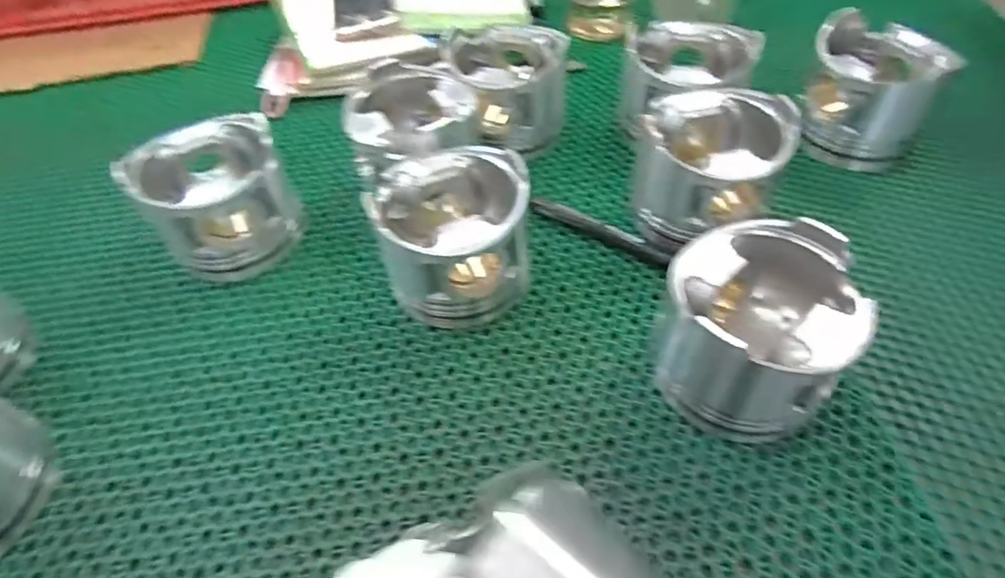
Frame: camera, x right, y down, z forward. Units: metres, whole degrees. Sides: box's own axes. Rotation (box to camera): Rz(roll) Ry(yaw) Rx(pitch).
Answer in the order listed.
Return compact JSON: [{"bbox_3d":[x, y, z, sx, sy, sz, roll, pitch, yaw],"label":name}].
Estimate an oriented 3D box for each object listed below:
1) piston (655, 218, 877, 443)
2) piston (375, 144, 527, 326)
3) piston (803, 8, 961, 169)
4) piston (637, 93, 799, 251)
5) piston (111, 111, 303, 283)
[{"bbox_3d":[0.162,0.025,0.375,0.110,0.101,0.101,-2,52,2],"label":"piston"},{"bbox_3d":[-0.036,-0.044,0.446,0.110,0.095,0.112,-4,52,1],"label":"piston"},{"bbox_3d":[0.339,-0.179,0.541,0.105,0.111,0.105,17,55,16],"label":"piston"},{"bbox_3d":[0.164,-0.095,0.471,0.109,0.101,0.108,17,55,16],"label":"piston"},{"bbox_3d":[-0.239,-0.078,0.488,0.105,0.101,0.108,-2,52,2],"label":"piston"}]

